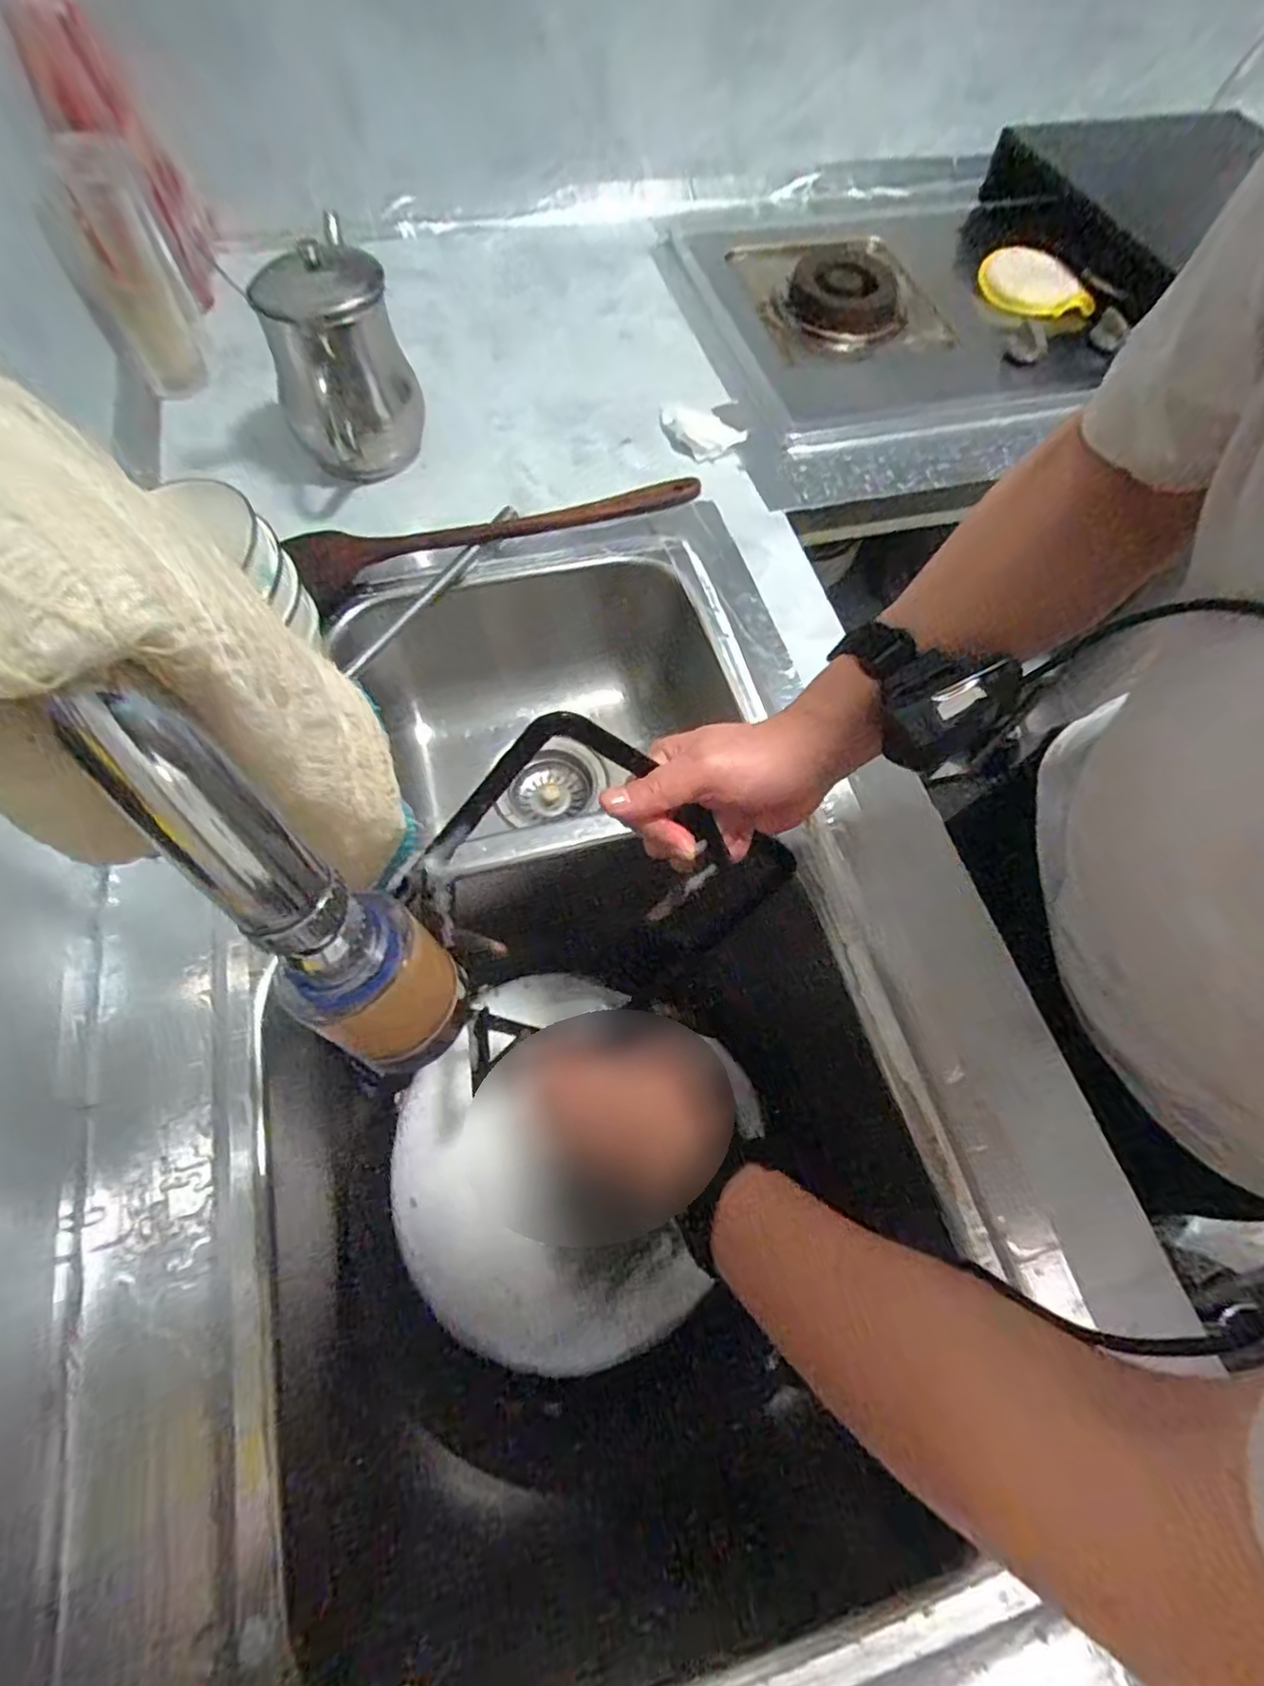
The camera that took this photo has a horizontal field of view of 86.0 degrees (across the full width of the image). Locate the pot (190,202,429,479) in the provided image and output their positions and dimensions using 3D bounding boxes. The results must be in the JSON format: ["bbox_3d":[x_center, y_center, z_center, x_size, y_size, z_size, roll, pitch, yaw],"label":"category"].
[{"bbox_3d":[-0.245,-0.398,0.578,0.099,0.157,0.099,-41,73,-20],"label":"pot"}]

